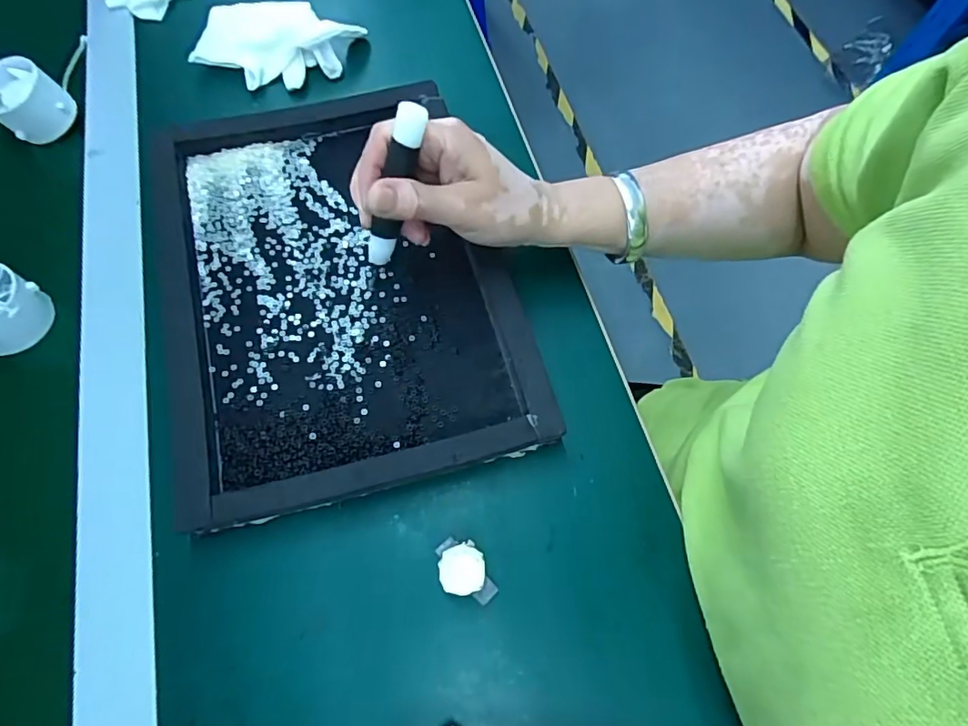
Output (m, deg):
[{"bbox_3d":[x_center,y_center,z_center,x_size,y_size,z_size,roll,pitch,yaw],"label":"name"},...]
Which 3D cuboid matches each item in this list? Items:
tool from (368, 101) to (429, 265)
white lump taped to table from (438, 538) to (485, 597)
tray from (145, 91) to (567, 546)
[{"bbox_3d":[-0.051,-0.099,0.310,0.017,0.095,0.018,28,32,10],"label":"tool"},{"bbox_3d":[-0.012,0.113,0.296,0.025,0.015,0.026,-1,65,-4],"label":"white lump taped to table"},{"bbox_3d":[-0.103,-0.057,0.363,0.224,0.029,0.296,-14,66,-9],"label":"tray"}]

